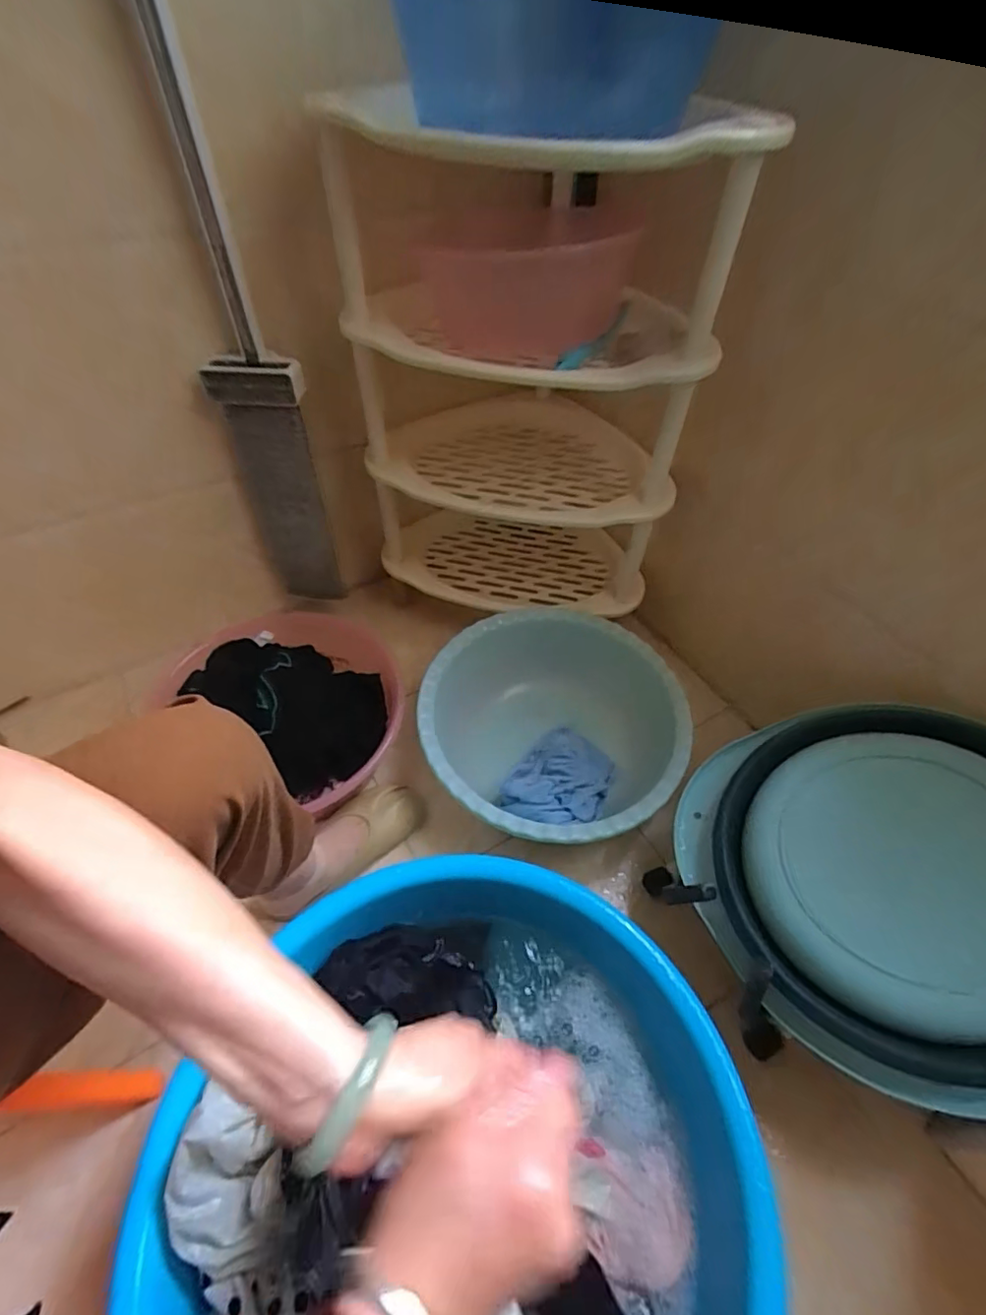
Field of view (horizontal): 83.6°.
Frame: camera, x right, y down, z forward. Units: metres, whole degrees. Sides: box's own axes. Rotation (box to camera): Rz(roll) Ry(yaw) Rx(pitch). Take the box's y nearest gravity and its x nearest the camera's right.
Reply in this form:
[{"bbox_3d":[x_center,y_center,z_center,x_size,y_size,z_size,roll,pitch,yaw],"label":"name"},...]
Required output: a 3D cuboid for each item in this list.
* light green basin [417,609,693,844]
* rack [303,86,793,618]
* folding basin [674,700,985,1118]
[{"bbox_3d":[0.081,0.105,0.815,0.352,0.129,0.360,1,50,-1],"label":"light green basin"},{"bbox_3d":[0.033,-0.360,0.794,0.454,0.595,0.306,5,50,3],"label":"rack"},{"bbox_3d":[0.392,0.211,0.543,0.391,0.119,0.391,-16,52,22],"label":"folding basin"}]

